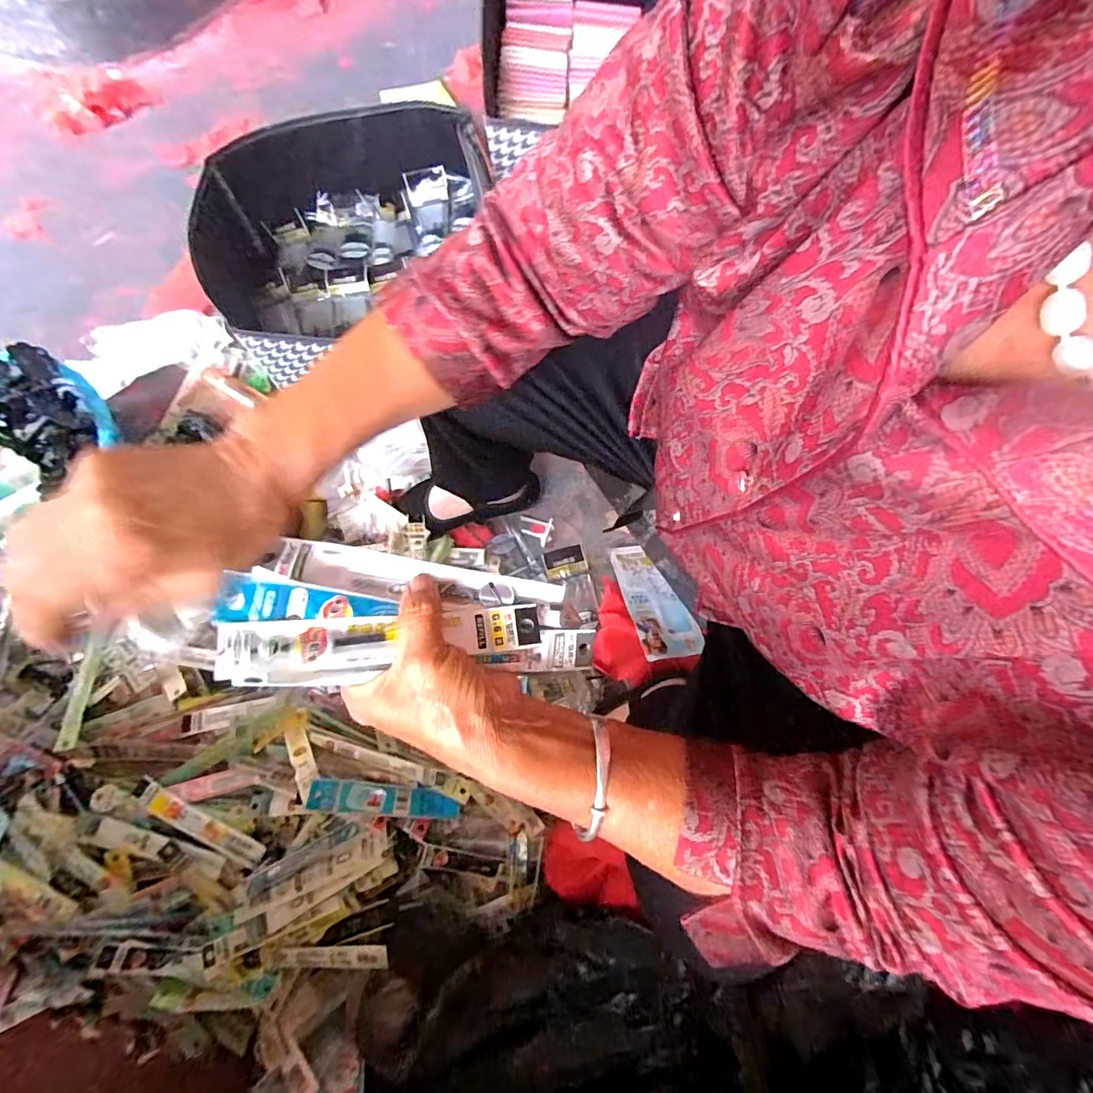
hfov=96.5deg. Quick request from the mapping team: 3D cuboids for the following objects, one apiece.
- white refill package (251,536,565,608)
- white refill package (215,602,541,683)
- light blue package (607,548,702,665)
[{"bbox_3d":[-0.069,0.019,0.278,0.161,0.007,0.025,9,78,-13],"label":"white refill package"},{"bbox_3d":[-0.078,0.048,0.256,0.157,0.007,0.027,-2,77,-25],"label":"white refill package"},{"bbox_3d":[0.159,0.076,0.708,0.094,0.013,0.176,-6,59,-16],"label":"light blue package"}]

